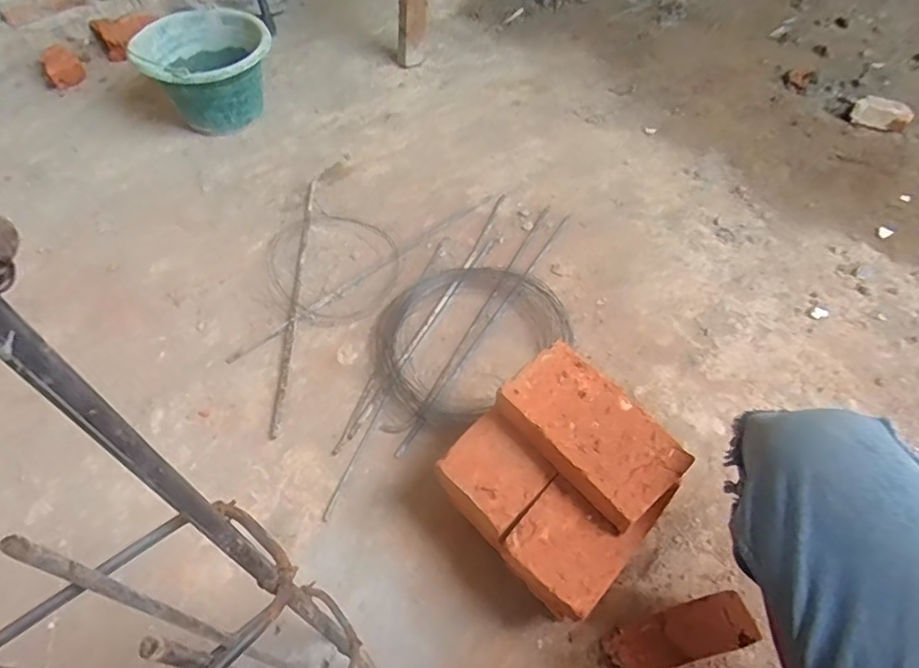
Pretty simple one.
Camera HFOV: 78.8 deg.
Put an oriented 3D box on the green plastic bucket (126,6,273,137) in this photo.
[{"bbox_3d":[-0.531,-0.558,1.188,0.257,0.145,0.236,0,55,0],"label":"green plastic bucket"}]

